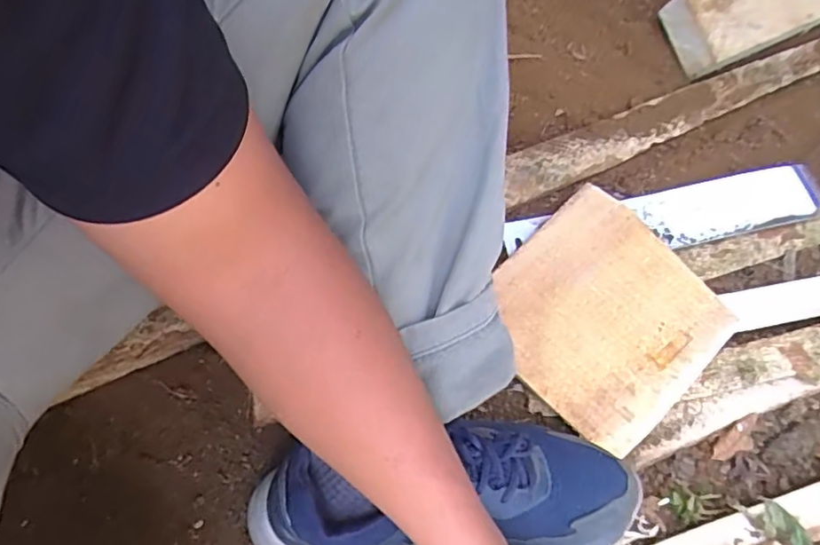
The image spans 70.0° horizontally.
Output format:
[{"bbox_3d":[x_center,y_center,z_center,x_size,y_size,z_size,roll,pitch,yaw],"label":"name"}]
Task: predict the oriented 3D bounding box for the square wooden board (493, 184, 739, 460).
[{"bbox_3d":[0.178,0.038,0.541,0.188,0.008,0.190,-42,79,-12],"label":"square wooden board"}]

